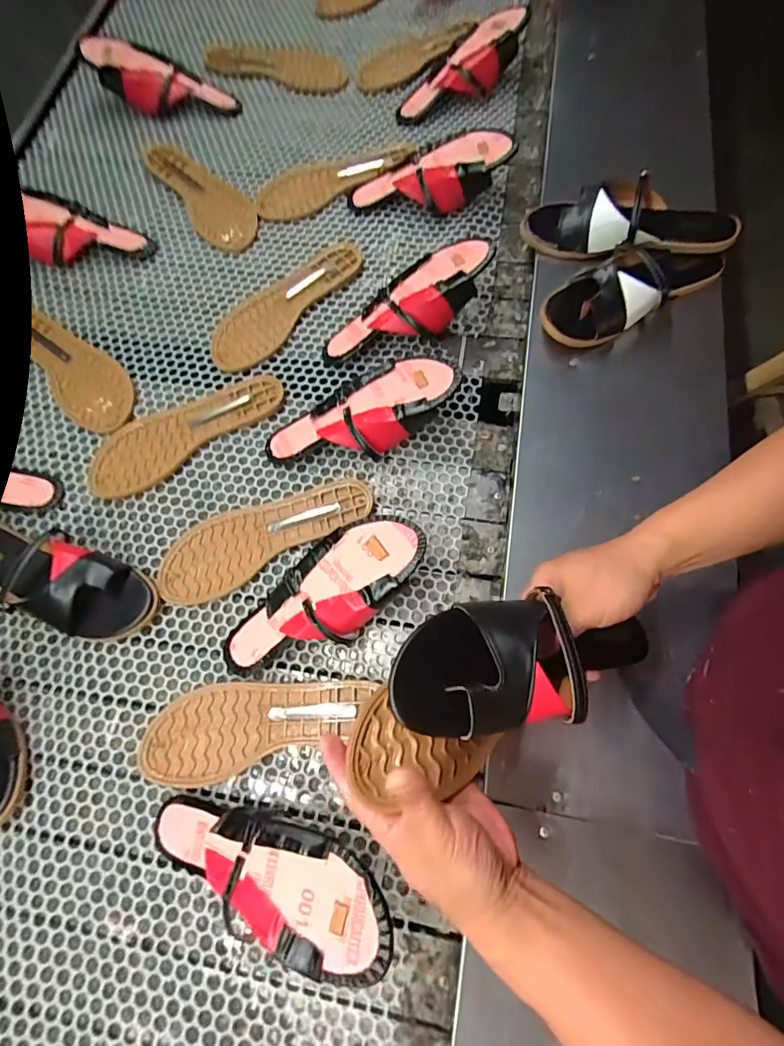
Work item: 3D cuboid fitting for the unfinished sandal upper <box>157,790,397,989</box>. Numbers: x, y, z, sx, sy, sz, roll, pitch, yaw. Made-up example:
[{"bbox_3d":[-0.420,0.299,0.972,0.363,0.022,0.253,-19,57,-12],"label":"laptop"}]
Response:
[{"bbox_3d":[-0.112,0.314,0.401,0.240,0.044,0.102,8,72,25],"label":"unfinished sandal upper"}]

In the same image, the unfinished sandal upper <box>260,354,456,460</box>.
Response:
[{"bbox_3d":[-0.037,-0.126,0.546,0.242,0.050,0.097,-19,72,12],"label":"unfinished sandal upper"}]

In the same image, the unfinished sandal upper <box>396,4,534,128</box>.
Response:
[{"bbox_3d":[0.106,-0.735,0.738,0.241,0.061,0.083,-34,74,5],"label":"unfinished sandal upper"}]

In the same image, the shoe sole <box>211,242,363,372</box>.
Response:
[{"bbox_3d":[-0.147,-0.312,0.638,0.082,0.013,0.260,42,78,14],"label":"shoe sole"}]

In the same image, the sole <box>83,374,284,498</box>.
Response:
[{"bbox_3d":[-0.264,-0.121,0.582,0.255,0.013,0.086,-34,74,-9],"label":"sole"}]

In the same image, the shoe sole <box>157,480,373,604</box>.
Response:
[{"bbox_3d":[-0.151,0.010,0.534,0.255,0.016,0.080,-27,73,-7],"label":"shoe sole"}]

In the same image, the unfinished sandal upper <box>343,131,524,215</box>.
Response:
[{"bbox_3d":[0.054,-0.505,0.667,0.244,0.067,0.092,-3,71,18],"label":"unfinished sandal upper"}]

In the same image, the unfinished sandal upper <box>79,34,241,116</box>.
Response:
[{"bbox_3d":[-0.380,-0.731,0.758,0.241,0.059,0.079,4,71,-17],"label":"unfinished sandal upper"}]

